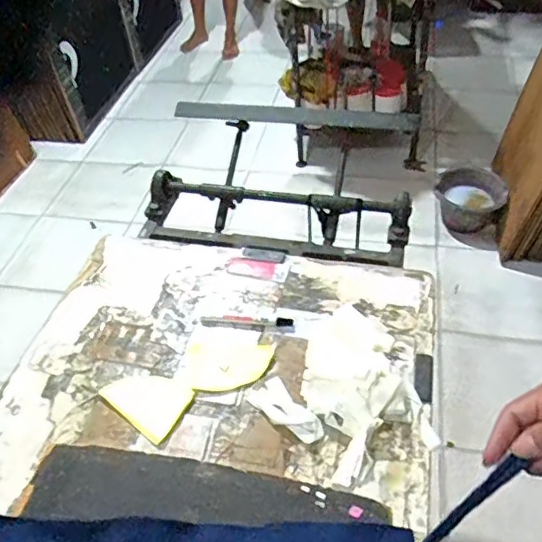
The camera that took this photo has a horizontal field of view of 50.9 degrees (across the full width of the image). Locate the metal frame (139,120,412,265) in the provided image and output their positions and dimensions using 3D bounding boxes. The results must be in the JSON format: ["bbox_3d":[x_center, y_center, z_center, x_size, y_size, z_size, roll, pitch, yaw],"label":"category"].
[{"bbox_3d":[0.019,-0.145,1.111,0.495,0.107,0.269,9,46,14],"label":"metal frame"}]

